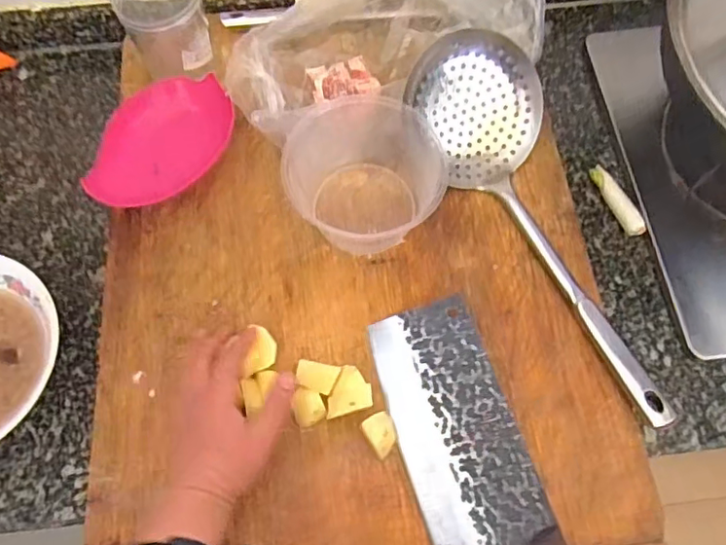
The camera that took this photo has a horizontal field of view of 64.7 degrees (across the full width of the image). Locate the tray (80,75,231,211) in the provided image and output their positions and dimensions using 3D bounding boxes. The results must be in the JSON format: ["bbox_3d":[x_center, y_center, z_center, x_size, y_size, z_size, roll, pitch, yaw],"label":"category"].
[{"bbox_3d":[-0.196,-0.127,0.557,0.156,0.023,0.092,-44,111,-8],"label":"tray"}]

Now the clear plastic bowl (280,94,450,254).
[{"bbox_3d":[0.006,-0.093,0.534,0.139,0.073,0.128,0,67,0],"label":"clear plastic bowl"}]

